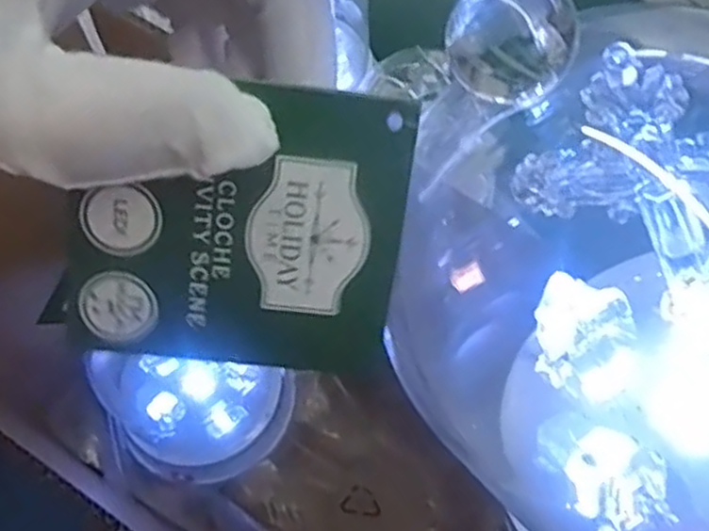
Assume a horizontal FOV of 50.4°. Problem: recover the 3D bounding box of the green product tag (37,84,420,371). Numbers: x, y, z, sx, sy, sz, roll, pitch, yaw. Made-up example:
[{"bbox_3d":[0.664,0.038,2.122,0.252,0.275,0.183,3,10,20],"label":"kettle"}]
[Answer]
[{"bbox_3d":[-0.026,-0.007,0.162,0.072,0.004,0.061,4,110,-6],"label":"green product tag"}]

